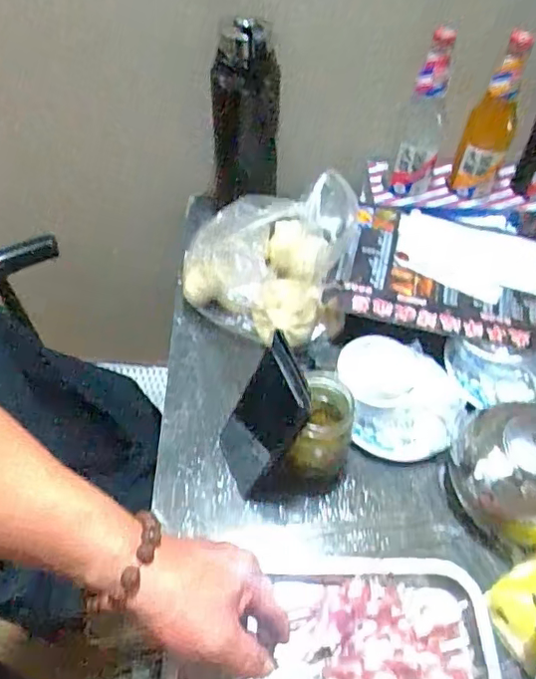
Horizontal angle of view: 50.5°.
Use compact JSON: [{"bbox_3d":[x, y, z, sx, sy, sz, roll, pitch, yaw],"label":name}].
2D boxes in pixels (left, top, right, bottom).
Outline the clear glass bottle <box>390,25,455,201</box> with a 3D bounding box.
[{"bbox_3d":[0.199,-0.277,0.728,0.057,0.211,0.068,18,54,13],"label":"clear glass bottle"}]

